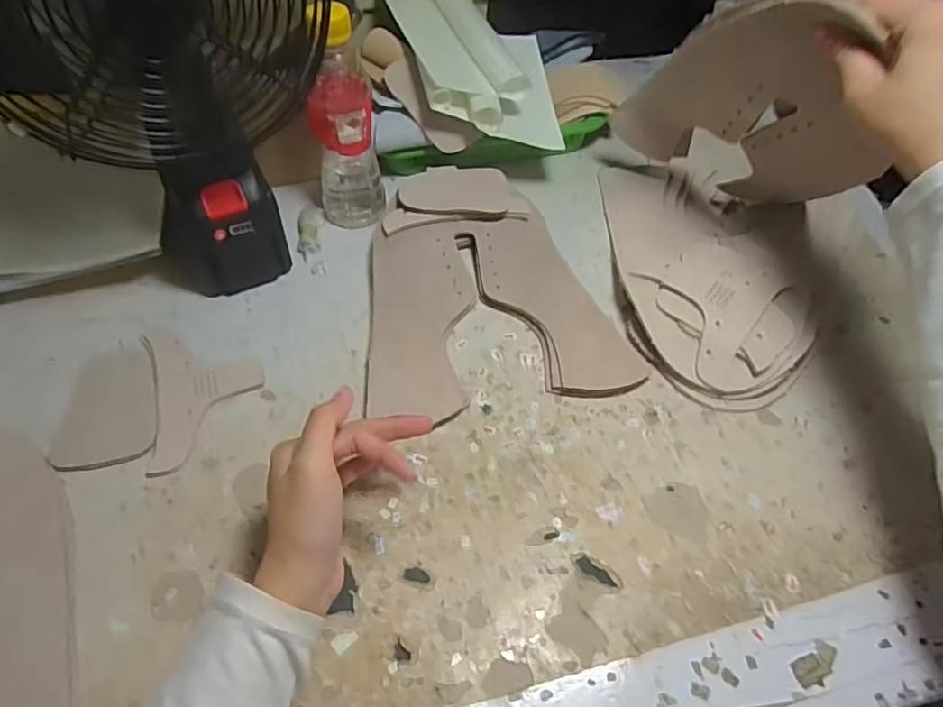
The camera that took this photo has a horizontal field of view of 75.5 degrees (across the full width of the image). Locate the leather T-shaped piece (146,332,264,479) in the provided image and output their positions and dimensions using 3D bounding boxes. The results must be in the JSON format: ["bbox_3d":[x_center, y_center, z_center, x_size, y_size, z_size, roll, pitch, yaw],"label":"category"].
[{"bbox_3d":[-0.203,0.026,0.466,0.082,0.005,0.124,-14,55,-12],"label":"leather T-shaped piece"}]

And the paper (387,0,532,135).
[{"bbox_3d":[-0.021,-0.302,0.597,0.091,0.040,0.222,-14,55,-12],"label":"paper"}]

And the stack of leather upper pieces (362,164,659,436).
[{"bbox_3d":[0.006,-0.064,0.522,0.211,0.034,0.250,-10,54,-9],"label":"stack of leather upper pieces"}]

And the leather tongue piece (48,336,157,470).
[{"bbox_3d":[-0.268,0.036,0.453,0.066,0.004,0.103,-9,54,-9],"label":"leather tongue piece"}]

